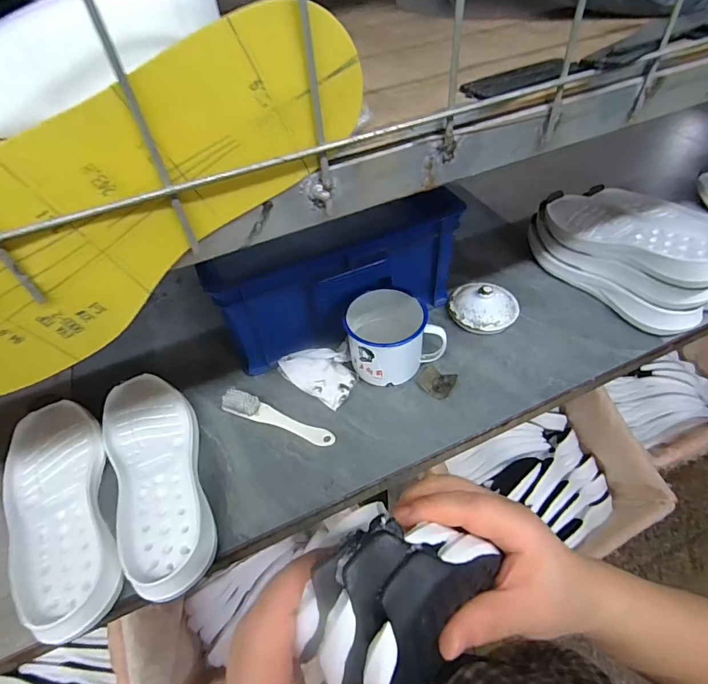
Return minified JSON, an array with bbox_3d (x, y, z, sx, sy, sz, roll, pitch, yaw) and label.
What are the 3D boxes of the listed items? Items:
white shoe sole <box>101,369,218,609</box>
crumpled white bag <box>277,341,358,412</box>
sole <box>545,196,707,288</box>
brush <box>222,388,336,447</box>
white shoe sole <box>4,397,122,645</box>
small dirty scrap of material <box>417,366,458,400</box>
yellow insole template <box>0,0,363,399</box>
[{"bbox_3d":[-0.230,0.151,0.500,0.107,0.038,0.284,-25,51,-16],"label":"white shoe sole"},{"bbox_3d":[-0.040,0.034,0.578,0.096,0.047,0.085,21,54,22],"label":"crumpled white bag"},{"bbox_3d":[0.420,-0.162,0.624,0.139,0.052,0.297,-21,38,-13],"label":"sole"},{"bbox_3d":[-0.100,0.097,0.543,0.160,0.026,0.028,14,52,17],"label":"brush"},{"bbox_3d":[-0.328,0.184,0.466,0.105,0.035,0.271,-26,52,-16],"label":"white shoe sole"},{"bbox_3d":[0.111,0.053,0.567,0.044,0.015,0.041,27,57,26],"label":"small dirty scrap of material"},{"bbox_3d":[-0.099,-0.050,0.171,0.228,0.083,0.009,-35,52,4],"label":"yellow insole template"}]

